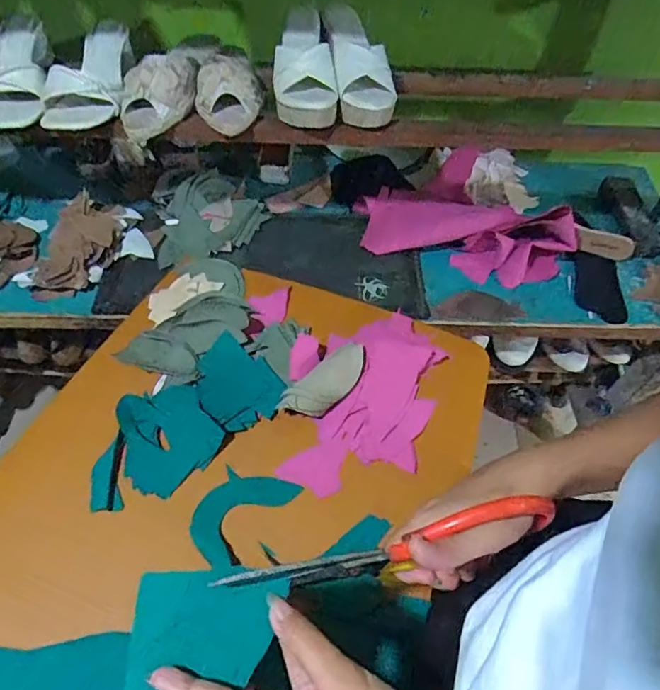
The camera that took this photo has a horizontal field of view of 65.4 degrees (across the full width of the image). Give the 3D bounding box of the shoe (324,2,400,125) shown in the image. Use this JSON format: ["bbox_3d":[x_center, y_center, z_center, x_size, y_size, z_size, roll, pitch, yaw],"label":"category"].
[{"bbox_3d":[0.043,-0.398,0.729,0.081,0.062,0.217,-5,54,-5],"label":"shoe"}]

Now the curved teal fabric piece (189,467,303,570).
[{"bbox_3d":[-0.095,0.170,0.537,0.069,0.024,0.112,32,60,20],"label":"curved teal fabric piece"}]

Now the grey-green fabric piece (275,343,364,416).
[{"bbox_3d":[-0.001,0.041,0.599,0.123,0.021,0.046,-39,64,-25],"label":"grey-green fabric piece"}]

